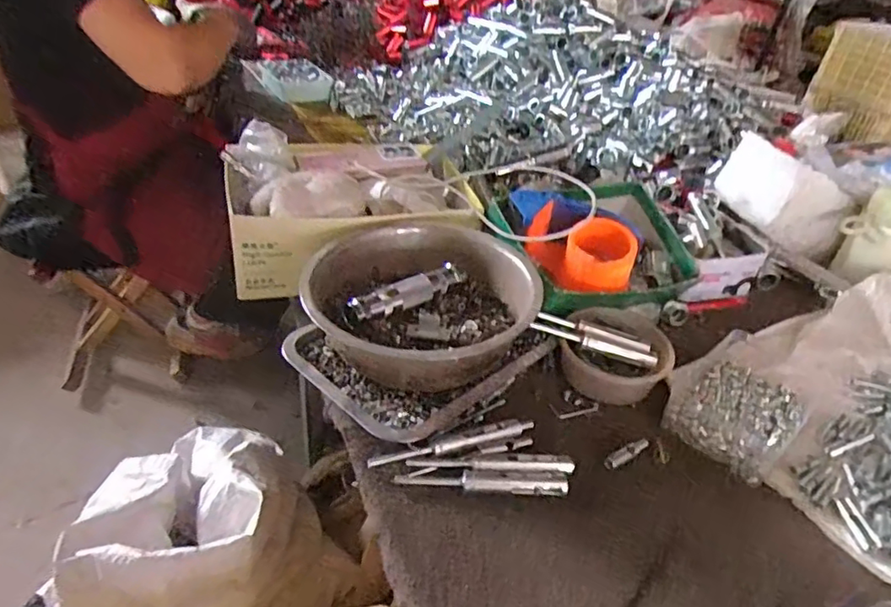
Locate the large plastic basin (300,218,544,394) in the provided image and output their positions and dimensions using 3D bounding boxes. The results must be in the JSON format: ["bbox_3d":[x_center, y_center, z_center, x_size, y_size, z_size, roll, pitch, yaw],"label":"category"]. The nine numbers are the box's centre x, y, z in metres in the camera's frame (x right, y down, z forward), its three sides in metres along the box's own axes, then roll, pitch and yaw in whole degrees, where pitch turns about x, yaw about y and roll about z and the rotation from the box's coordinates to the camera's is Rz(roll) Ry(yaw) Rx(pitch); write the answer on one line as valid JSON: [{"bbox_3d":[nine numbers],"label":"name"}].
[{"bbox_3d":[-0.024,0.005,0.570,0.219,0.084,0.200,17,38,15],"label":"large plastic basin"}]

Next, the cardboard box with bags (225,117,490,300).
[{"bbox_3d":[-0.114,-0.119,0.710,0.294,0.123,0.201,-3,37,-11],"label":"cardboard box with bags"}]

